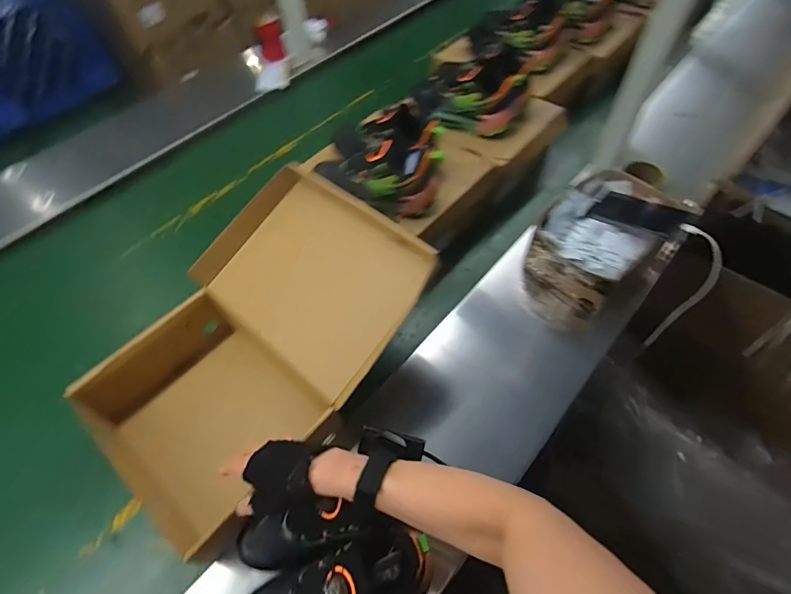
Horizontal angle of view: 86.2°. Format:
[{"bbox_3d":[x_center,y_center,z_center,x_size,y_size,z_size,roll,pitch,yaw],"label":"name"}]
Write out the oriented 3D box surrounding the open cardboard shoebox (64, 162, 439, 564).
[{"bbox_3d":[-0.207,0.069,0.644,0.331,0.208,0.476,26,61,17],"label":"open cardboard shoebox"}]

